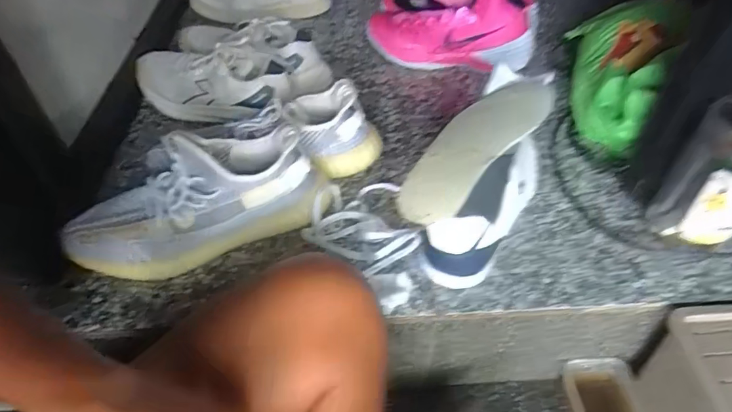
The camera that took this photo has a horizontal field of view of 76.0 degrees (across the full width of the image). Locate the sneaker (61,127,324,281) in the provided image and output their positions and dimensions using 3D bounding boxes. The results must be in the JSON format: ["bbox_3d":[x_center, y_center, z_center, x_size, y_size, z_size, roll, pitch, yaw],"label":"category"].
[{"bbox_3d":[-0.195,-0.007,0.537,0.284,0.117,0.108,-17,48,-16],"label":"sneaker"}]

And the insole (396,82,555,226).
[{"bbox_3d":[0.126,-0.079,0.532,0.090,0.033,0.273,32,54,27],"label":"insole"}]

